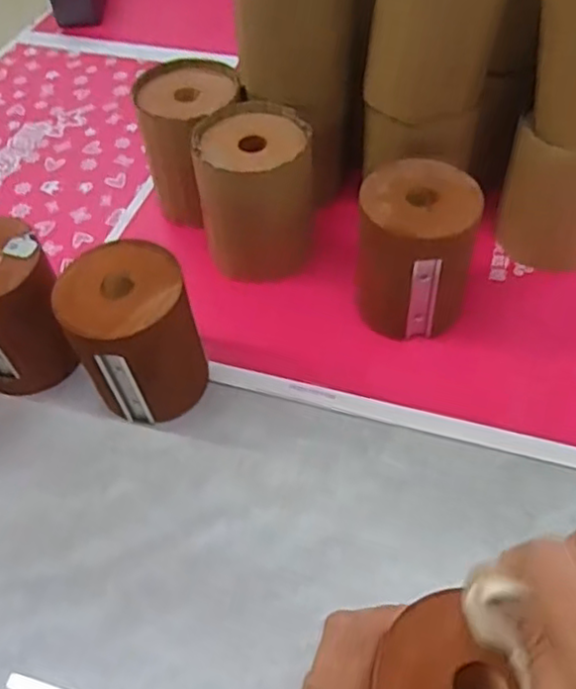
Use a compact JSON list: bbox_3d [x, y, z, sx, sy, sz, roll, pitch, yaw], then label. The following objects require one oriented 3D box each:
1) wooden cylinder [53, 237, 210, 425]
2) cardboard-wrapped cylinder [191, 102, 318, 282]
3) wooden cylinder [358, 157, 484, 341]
[{"bbox_3d":[-0.097,-0.003,0.442,0.075,0.105,0.070,-23,53,-14],"label":"wooden cylinder"},{"bbox_3d":[-0.021,-0.113,0.524,0.086,0.108,0.099,0,51,4],"label":"cardboard-wrapped cylinder"},{"bbox_3d":[0.090,-0.061,0.478,0.075,0.106,0.076,8,52,10],"label":"wooden cylinder"}]

